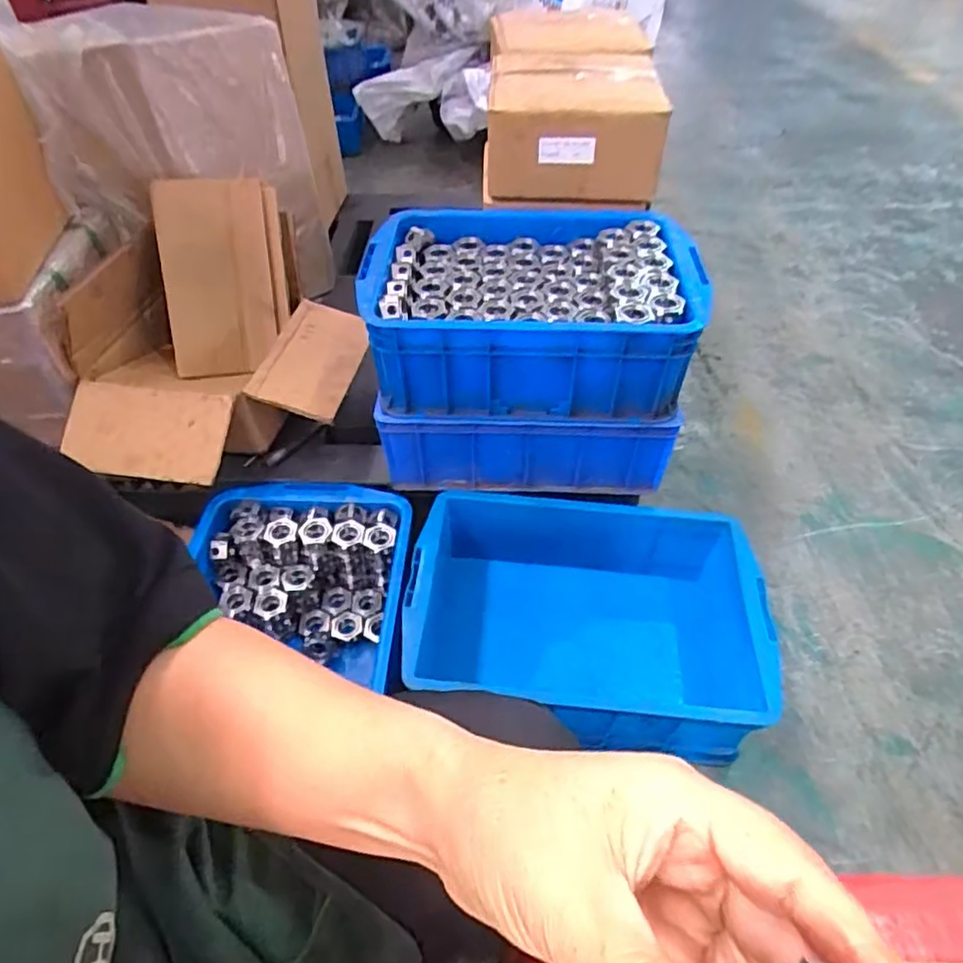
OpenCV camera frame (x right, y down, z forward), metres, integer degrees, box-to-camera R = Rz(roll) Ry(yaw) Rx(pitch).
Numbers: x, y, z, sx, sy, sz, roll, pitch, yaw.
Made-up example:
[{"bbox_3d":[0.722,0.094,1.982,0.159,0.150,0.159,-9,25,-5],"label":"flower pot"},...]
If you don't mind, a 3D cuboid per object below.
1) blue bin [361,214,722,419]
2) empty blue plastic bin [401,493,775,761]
[{"bbox_3d":[0.062,-0.242,0.874,0.414,0.152,0.305,2,48,2],"label":"blue bin"},{"bbox_3d":[0.139,0.170,0.887,0.456,0.160,0.264,1,48,0],"label":"empty blue plastic bin"}]

